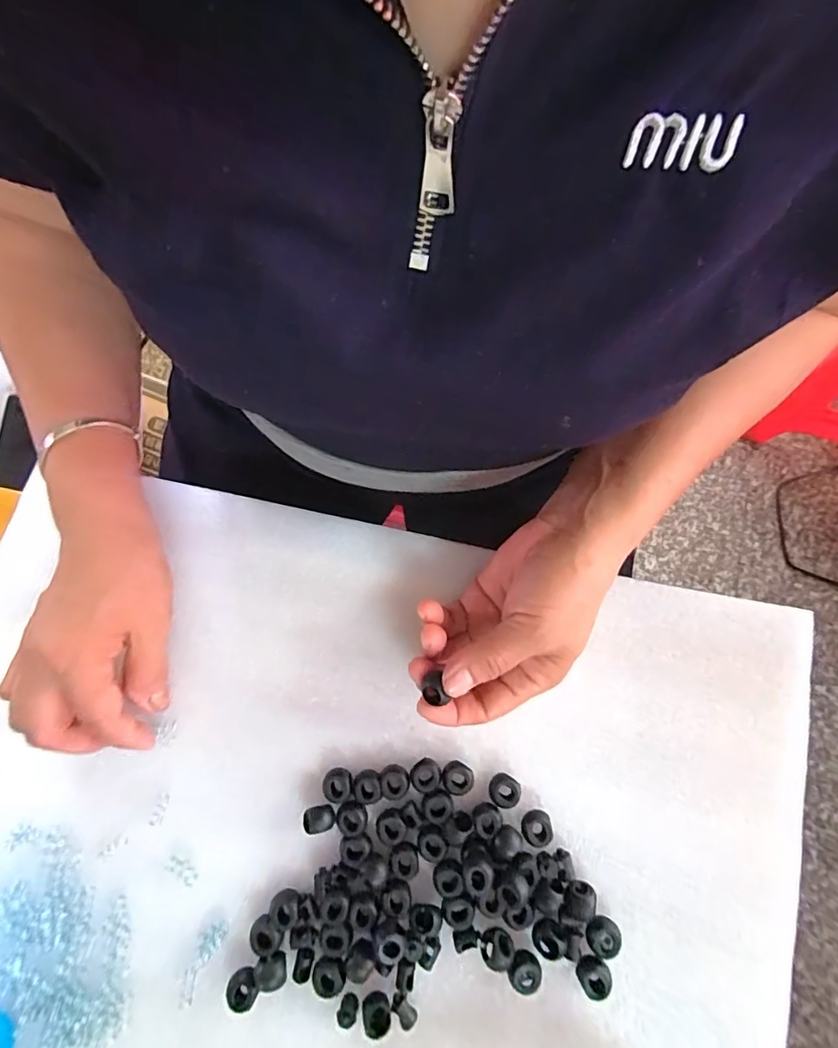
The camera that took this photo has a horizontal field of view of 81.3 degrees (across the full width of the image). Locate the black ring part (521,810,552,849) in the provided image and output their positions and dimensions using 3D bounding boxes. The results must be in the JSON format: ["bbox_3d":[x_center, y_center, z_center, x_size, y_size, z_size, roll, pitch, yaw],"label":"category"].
[{"bbox_3d":[0.067,0.173,0.277,0.018,0.008,0.018,0,77,1],"label":"black ring part"}]

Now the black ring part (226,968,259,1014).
[{"bbox_3d":[-0.095,0.251,0.262,0.019,0.007,0.016,-32,79,-6],"label":"black ring part"}]

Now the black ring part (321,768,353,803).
[{"bbox_3d":[-0.048,0.153,0.285,0.016,0.008,0.016,0,77,1],"label":"black ring part"}]

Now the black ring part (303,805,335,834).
[{"bbox_3d":[-0.057,0.168,0.279,0.018,0.010,0.012,-12,78,-1],"label":"black ring part"}]

